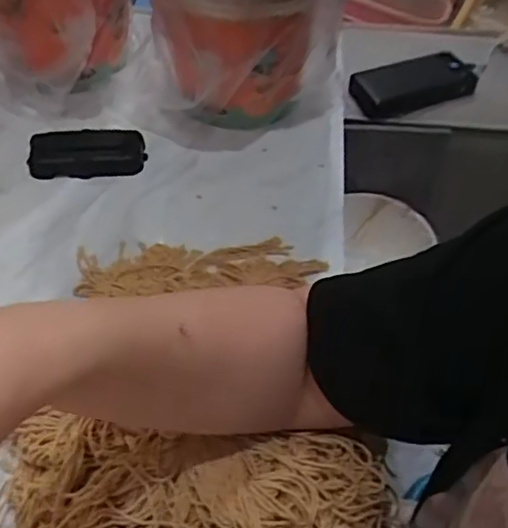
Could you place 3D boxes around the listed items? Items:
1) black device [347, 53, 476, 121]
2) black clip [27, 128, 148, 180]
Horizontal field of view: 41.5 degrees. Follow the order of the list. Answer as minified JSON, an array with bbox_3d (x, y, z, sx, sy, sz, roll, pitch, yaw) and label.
[{"bbox_3d":[0.201,-0.231,0.850,0.161,0.026,0.072,-17,52,-17],"label":"black device"},{"bbox_3d":[-0.159,-0.104,0.639,0.107,0.032,0.043,-5,49,-8],"label":"black clip"}]

